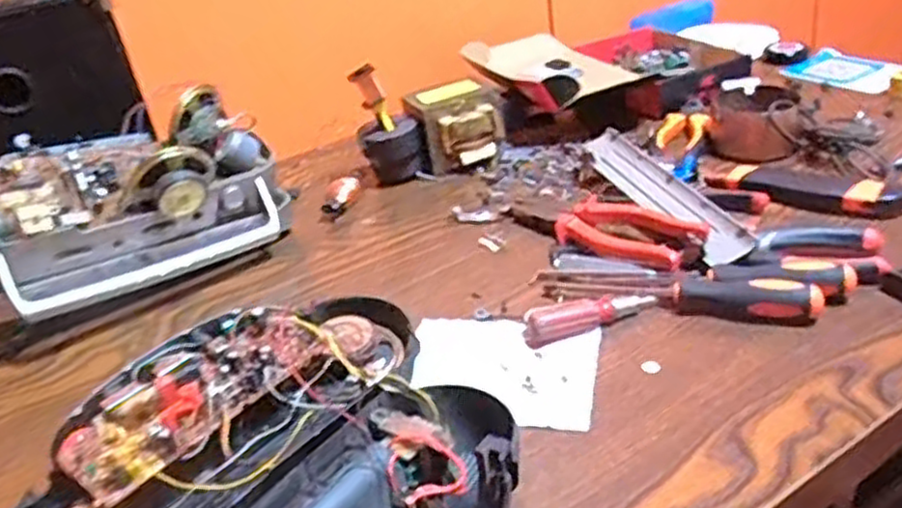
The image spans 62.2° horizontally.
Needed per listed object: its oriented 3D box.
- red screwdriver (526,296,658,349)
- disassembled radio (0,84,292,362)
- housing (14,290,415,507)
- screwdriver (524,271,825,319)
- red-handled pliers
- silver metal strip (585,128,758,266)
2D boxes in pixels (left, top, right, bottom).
[{"bbox_3d":[0.102,0.044,0.542,0.099,0.022,0.023,-14,32,-10],"label":"red screwdriver"},{"bbox_3d":[-0.289,-0.038,0.666,0.282,0.135,0.147,-29,37,-30],"label":"disassembled radio"},{"bbox_3d":[-0.129,0.106,0.443,0.118,0.076,0.270,19,41,37],"label":"housing"},{"bbox_3d":[0.161,0.023,0.558,0.205,0.031,0.039,6,34,22],"label":"screwdriver"},{"bbox_3d":[0.133,-0.027,0.644,0.065,0.033,0.175,-29,37,-30],"label":"red-handled pliers"},{"bbox_3d":[0.184,-0.058,0.663,0.046,0.012,0.225,-36,38,1],"label":"silver metal strip"}]

